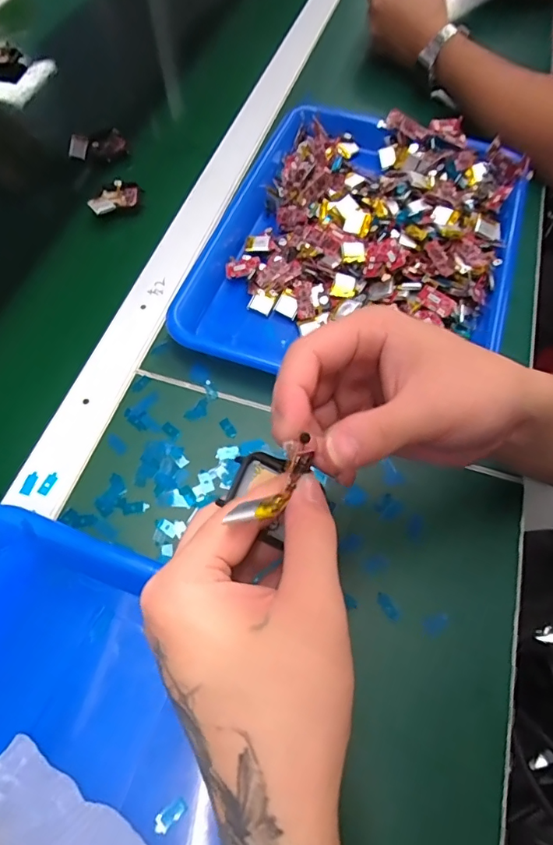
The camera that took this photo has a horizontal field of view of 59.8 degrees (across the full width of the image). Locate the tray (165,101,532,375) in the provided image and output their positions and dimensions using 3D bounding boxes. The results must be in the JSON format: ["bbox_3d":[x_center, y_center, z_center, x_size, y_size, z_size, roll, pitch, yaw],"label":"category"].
[{"bbox_3d":[0.076,-0.166,0.431,0.267,0.049,0.324,16,63,7],"label":"tray"}]

